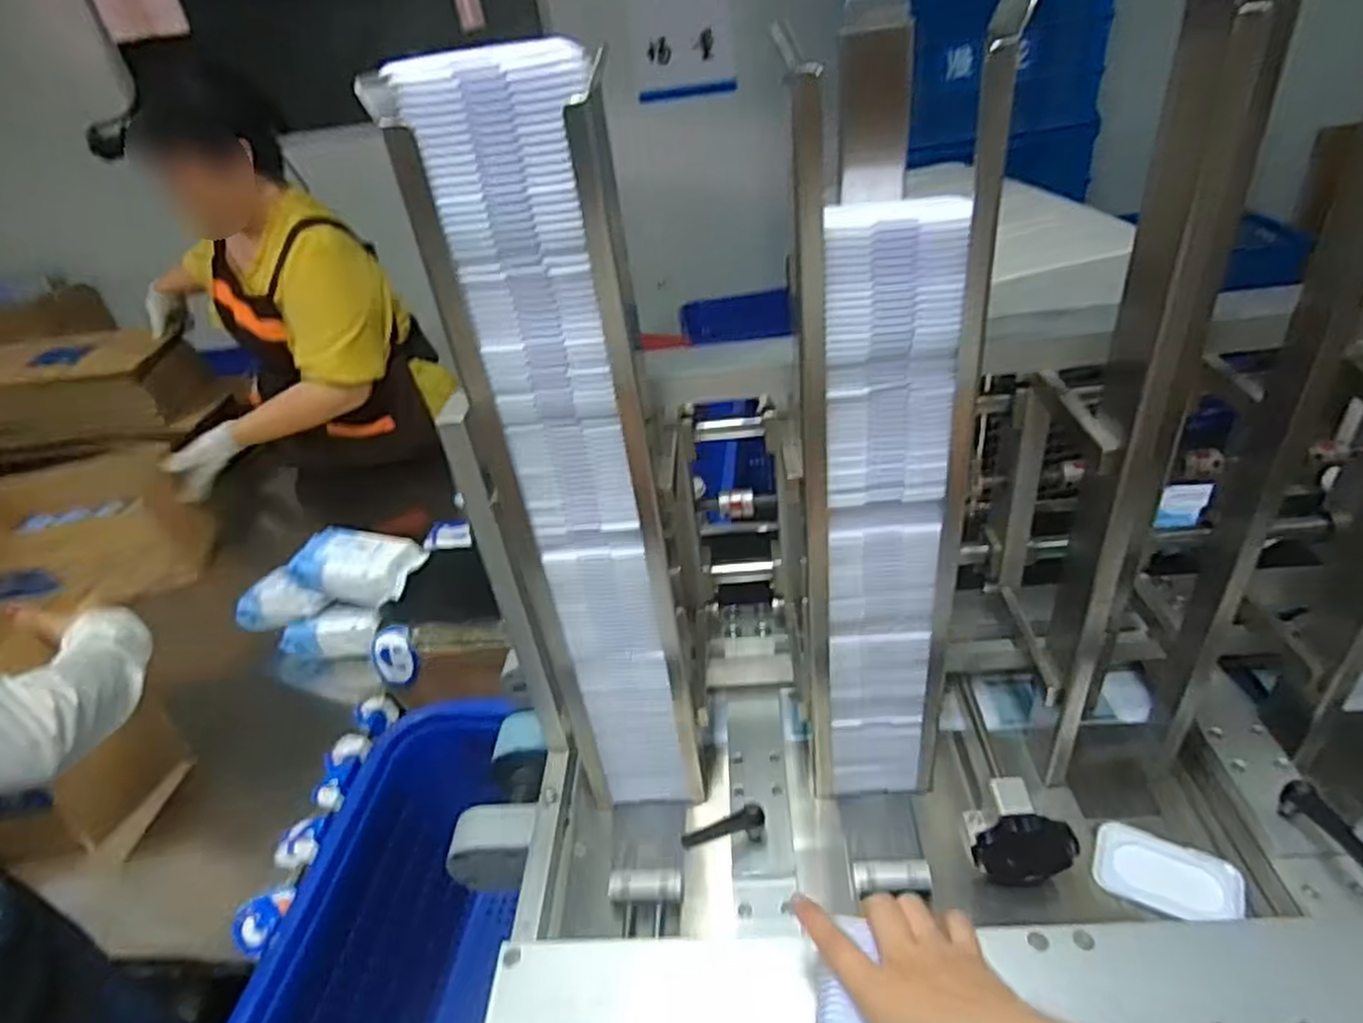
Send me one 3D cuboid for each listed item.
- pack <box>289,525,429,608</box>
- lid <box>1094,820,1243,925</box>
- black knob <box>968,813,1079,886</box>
[{"bbox_3d":[-0.502,0.080,1.165,0.180,0.073,0.114,5,36,17],"label":"pack"},{"bbox_3d":[0.378,0.281,0.588,0.098,0.008,0.063,13,39,27],"label":"lid"},{"bbox_3d":[0.262,0.257,0.577,0.071,0.063,0.025,4,36,16],"label":"black knob"}]

